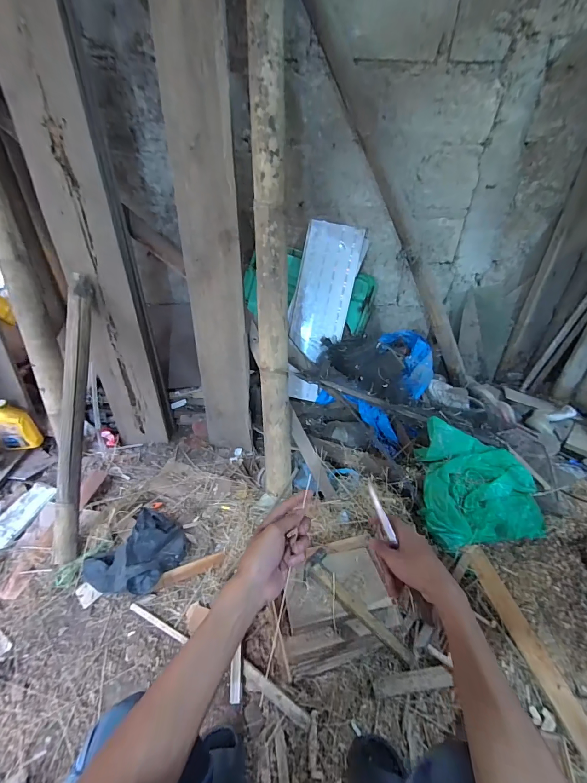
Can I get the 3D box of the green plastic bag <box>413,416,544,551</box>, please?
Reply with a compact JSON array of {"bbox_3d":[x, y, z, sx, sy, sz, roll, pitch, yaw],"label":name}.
[{"bbox_3d":[0.530,0.271,0.966,0.310,0.201,0.287,2,37,4],"label":"green plastic bag"}]

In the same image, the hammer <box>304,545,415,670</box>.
[{"bbox_3d":[0.126,0.414,0.664,0.245,0.031,0.073,26,44,31],"label":"hammer"}]

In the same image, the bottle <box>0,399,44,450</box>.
[{"bbox_3d":[-0.985,0.124,1.189,0.069,0.195,0.109,30,46,35],"label":"bottle"}]

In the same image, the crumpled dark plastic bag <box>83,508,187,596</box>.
[{"bbox_3d":[-0.422,0.444,0.928,0.212,0.066,0.232,19,41,24],"label":"crumpled dark plastic bag"}]

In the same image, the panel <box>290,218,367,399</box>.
[{"bbox_3d":[0.100,-0.300,1.319,0.205,0.670,0.030,12,8,2],"label":"panel"}]

